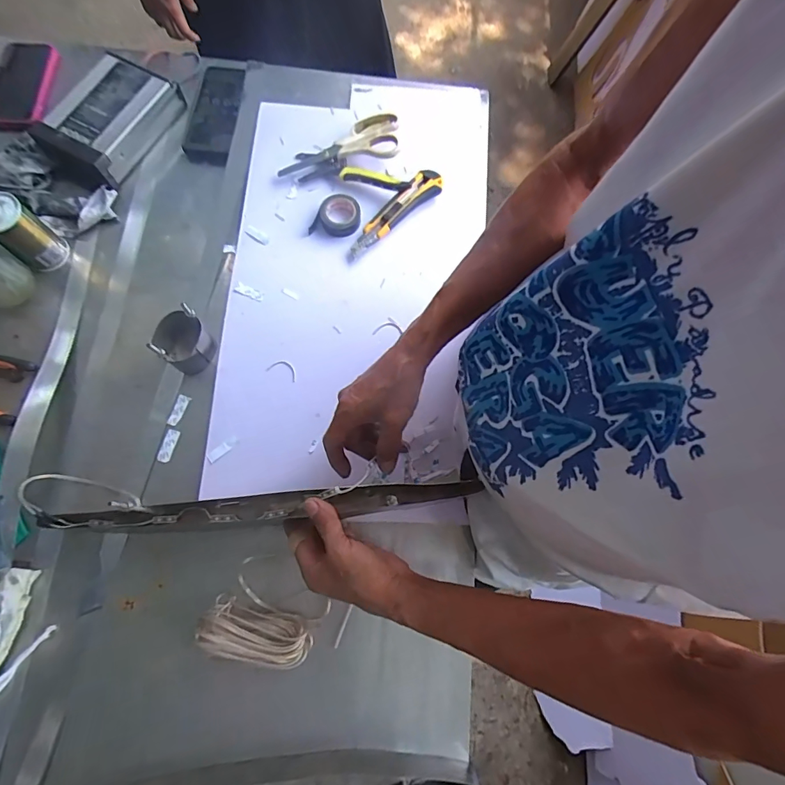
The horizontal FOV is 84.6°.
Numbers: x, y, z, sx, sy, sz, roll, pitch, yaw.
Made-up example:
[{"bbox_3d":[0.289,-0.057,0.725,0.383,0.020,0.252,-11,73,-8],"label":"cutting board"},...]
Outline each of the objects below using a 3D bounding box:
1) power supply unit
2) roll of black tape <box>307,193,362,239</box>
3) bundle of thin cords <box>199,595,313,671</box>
[{"bbox_3d":[-0.411,-0.385,0.614,0.119,0.052,0.203,24,75,7],"label":"power supply unit"},{"bbox_3d":[-0.078,-0.247,0.601,0.069,0.019,0.058,8,74,2],"label":"roll of black tape"},{"bbox_3d":[-0.144,0.255,0.449,0.114,0.032,0.055,15,74,4],"label":"bundle of thin cords"}]

